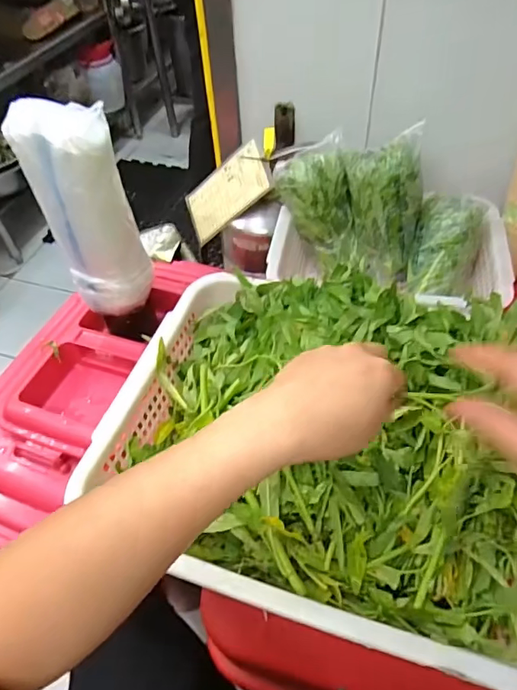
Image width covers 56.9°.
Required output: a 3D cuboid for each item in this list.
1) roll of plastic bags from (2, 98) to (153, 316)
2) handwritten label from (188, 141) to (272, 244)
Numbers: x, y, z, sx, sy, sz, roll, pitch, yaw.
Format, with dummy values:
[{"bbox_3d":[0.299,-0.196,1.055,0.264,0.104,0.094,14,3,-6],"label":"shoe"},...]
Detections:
[{"bbox_3d":[-0.188,-0.145,0.536,0.089,0.232,0.068,-21,51,-14],"label":"roll of plastic bags"},{"bbox_3d":[-0.055,-0.256,0.795,0.009,0.165,0.103,6,60,-50],"label":"handwritten label"}]

